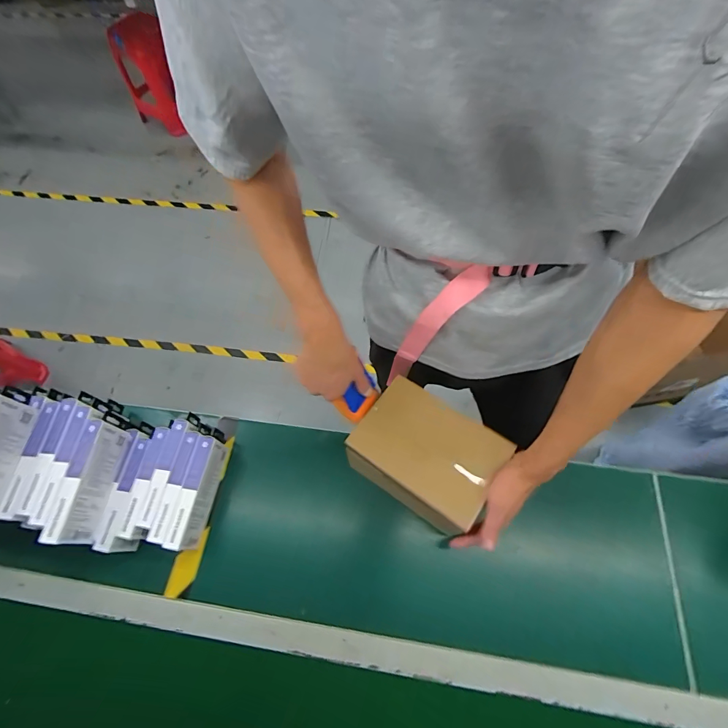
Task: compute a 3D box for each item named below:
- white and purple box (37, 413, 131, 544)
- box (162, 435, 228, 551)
[{"bbox_3d":[-0.421,0.172,0.572,0.028,0.070,0.188,1,64,4],"label":"white and purple box"},{"bbox_3d":[-0.276,0.215,0.623,0.034,0.067,0.173,6,64,7],"label":"box"}]

